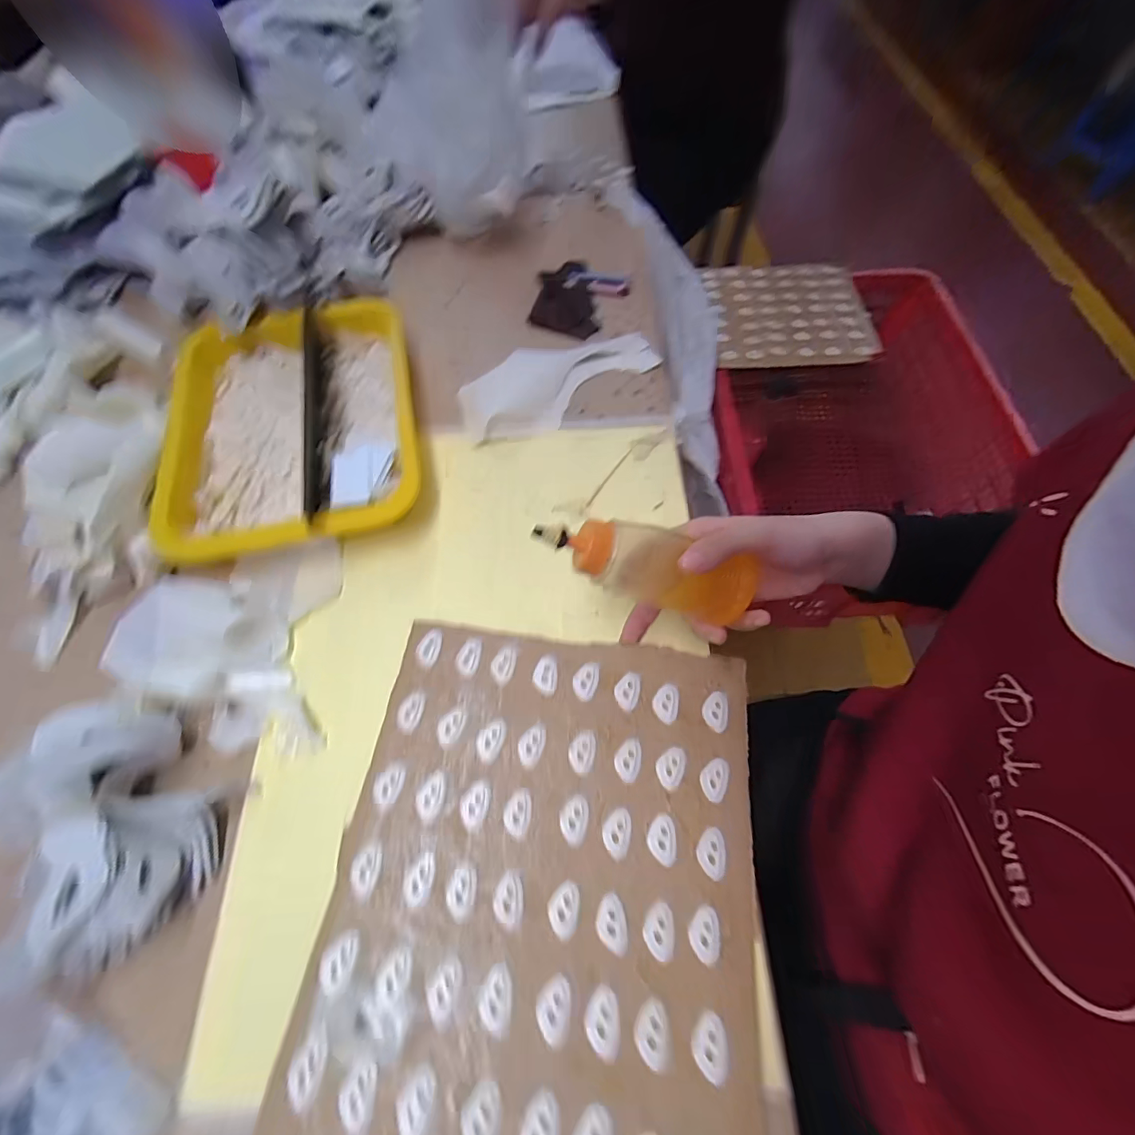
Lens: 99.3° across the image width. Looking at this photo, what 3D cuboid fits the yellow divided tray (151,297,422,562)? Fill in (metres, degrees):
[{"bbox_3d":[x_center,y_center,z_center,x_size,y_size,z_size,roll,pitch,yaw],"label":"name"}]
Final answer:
[{"bbox_3d":[-0.233,-0.128,0.415,0.193,0.041,0.254,-12,64,-8],"label":"yellow divided tray"}]

